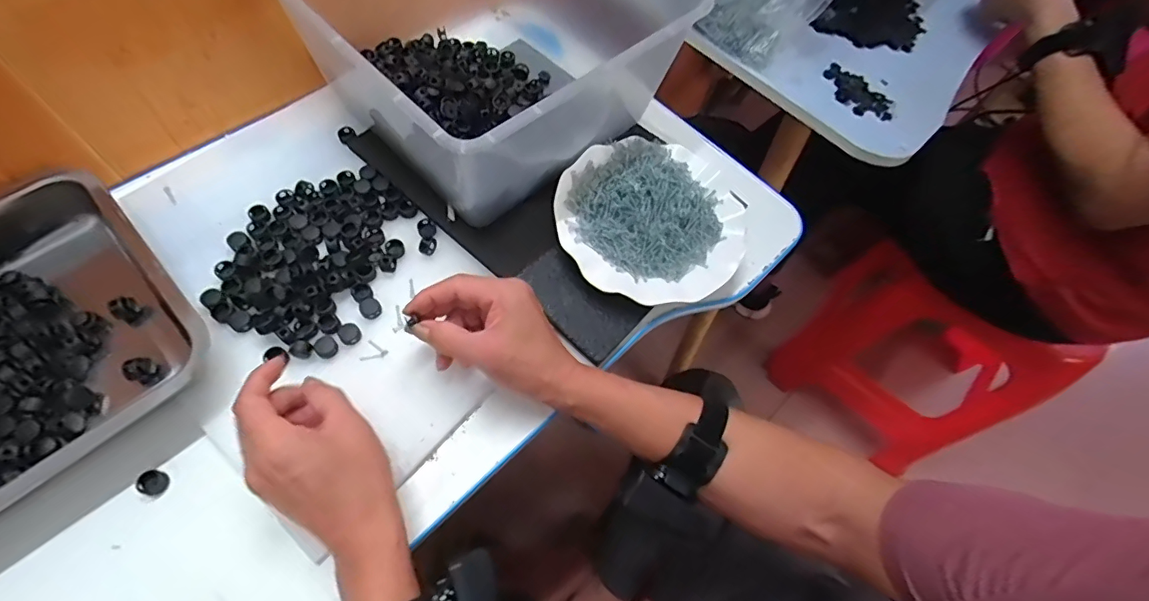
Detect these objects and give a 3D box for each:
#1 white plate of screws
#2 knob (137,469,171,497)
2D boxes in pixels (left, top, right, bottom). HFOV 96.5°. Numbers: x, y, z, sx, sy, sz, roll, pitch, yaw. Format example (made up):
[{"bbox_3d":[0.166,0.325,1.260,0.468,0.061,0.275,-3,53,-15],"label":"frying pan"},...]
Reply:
[{"bbox_3d":[0.075,-0.081,0.493,0.175,0.025,0.179,3,62,-6],"label":"white plate of screws"},{"bbox_3d":[-0.307,0.132,0.373,0.018,0.007,0.018,11,62,-1],"label":"knob"}]

